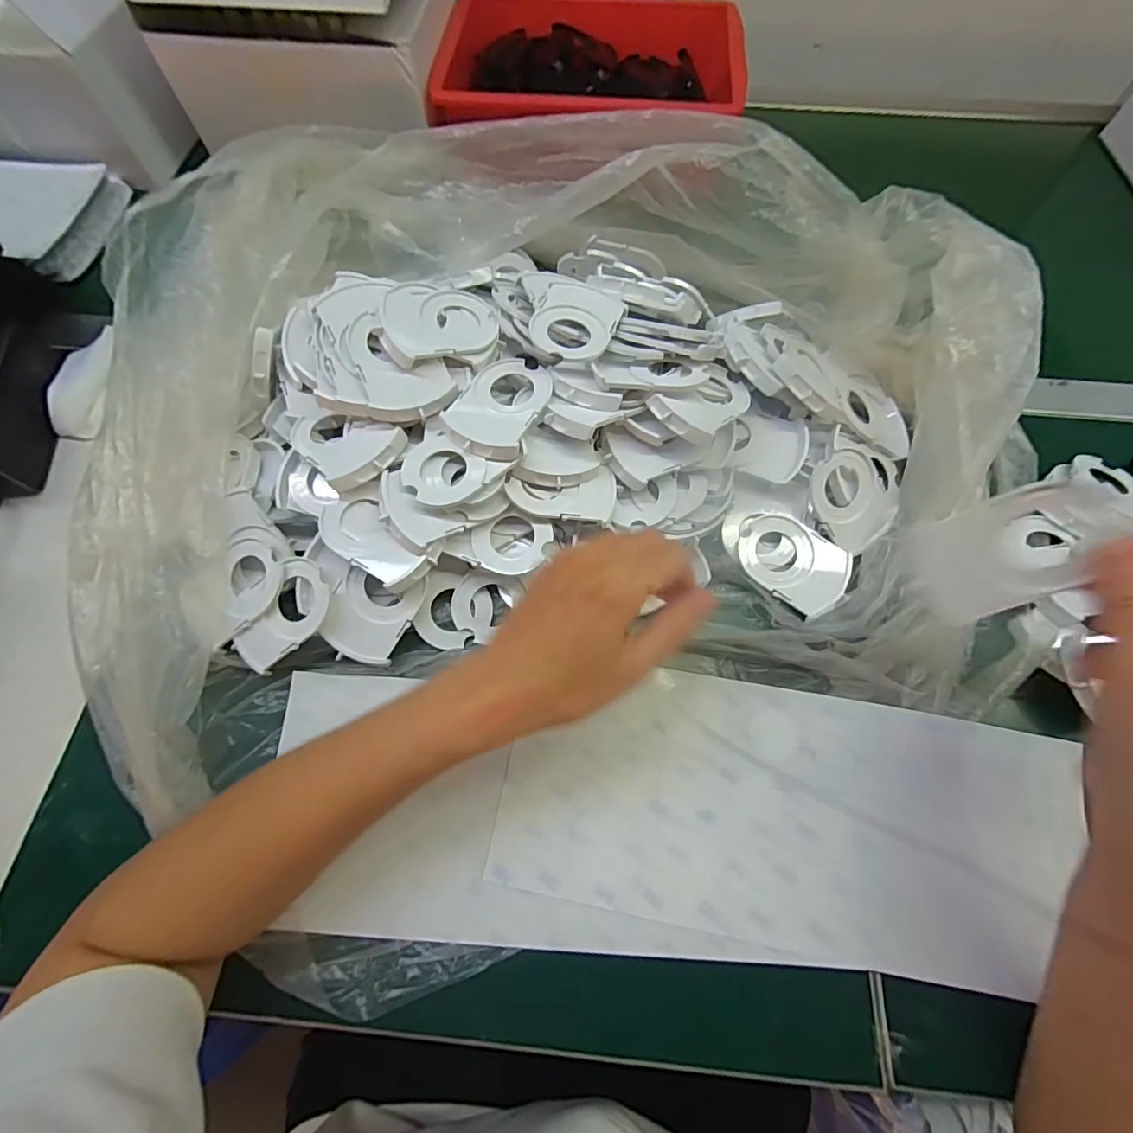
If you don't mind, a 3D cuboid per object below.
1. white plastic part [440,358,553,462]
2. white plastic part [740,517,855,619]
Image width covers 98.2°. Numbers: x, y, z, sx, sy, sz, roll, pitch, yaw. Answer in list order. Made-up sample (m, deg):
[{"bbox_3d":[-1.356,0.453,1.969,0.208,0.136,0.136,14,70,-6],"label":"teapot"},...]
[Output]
[{"bbox_3d":[-0.045,-0.108,0.328,0.056,0.007,0.078,22,69,9],"label":"white plastic part"},{"bbox_3d":[0.158,-0.005,0.345,0.078,0.011,0.054,37,72,14],"label":"white plastic part"}]

